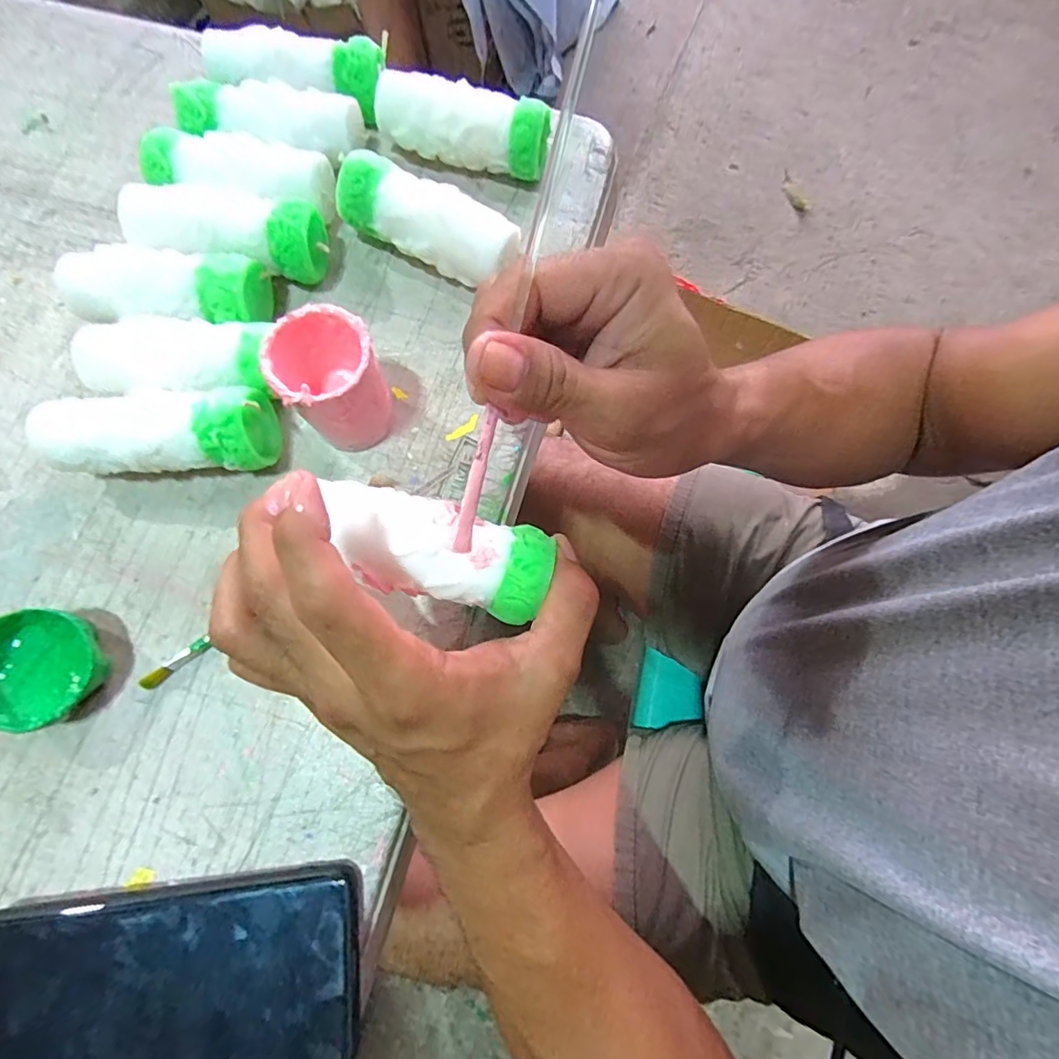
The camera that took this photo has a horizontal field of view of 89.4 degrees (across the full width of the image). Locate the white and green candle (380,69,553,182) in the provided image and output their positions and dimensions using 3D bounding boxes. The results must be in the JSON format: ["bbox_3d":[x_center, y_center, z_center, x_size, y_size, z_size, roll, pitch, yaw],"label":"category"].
[{"bbox_3d":[-0.040,-0.253,0.331,0.113,0.034,0.034,20,74,6],"label":"white and green candle"}]

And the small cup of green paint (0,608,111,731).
[{"bbox_3d":[-0.233,0.067,0.258,0.054,0.026,0.052,0,73,0],"label":"small cup of green paint"}]

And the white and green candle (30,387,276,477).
[{"bbox_3d":[-0.190,-0.048,0.282,0.112,0.045,0.043,-3,73,-1],"label":"white and green candle"}]

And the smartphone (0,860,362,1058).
[{"bbox_3d":[-0.155,0.195,0.228,0.160,0.016,0.075,-6,73,-1],"label":"smartphone"}]

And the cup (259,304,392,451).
[{"bbox_3d":[-0.098,-0.071,0.276,0.048,0.062,0.053,-26,75,-7],"label":"cup"}]

